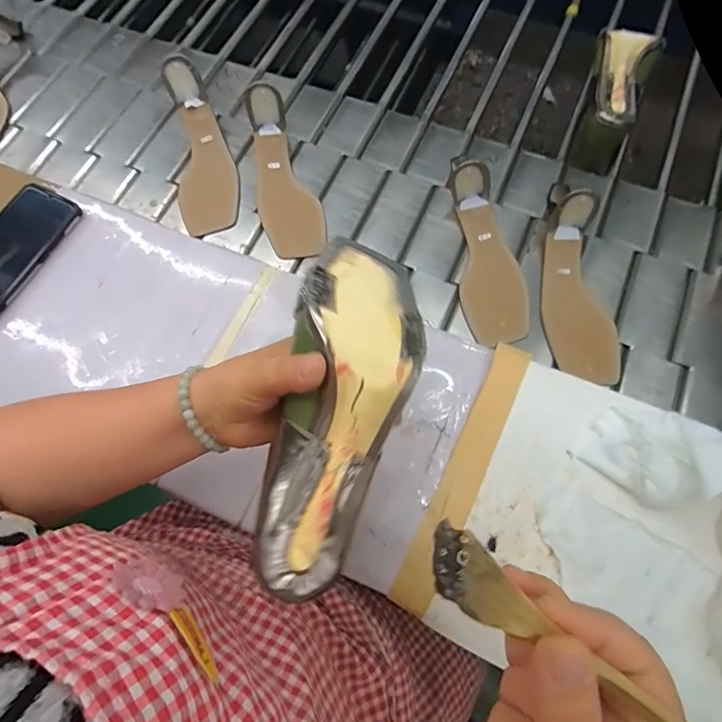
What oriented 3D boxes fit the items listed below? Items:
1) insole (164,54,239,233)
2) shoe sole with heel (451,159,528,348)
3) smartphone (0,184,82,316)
[{"bbox_3d":[-0.207,-0.268,0.576,0.080,0.047,0.224,-11,89,-4],"label":"insole"},{"bbox_3d":[0.149,-0.122,0.508,0.074,0.060,0.200,-5,70,0],"label":"shoe sole with heel"},{"bbox_3d":[-0.379,-0.117,0.486,0.070,0.016,0.163,25,74,12],"label":"smartphone"}]

